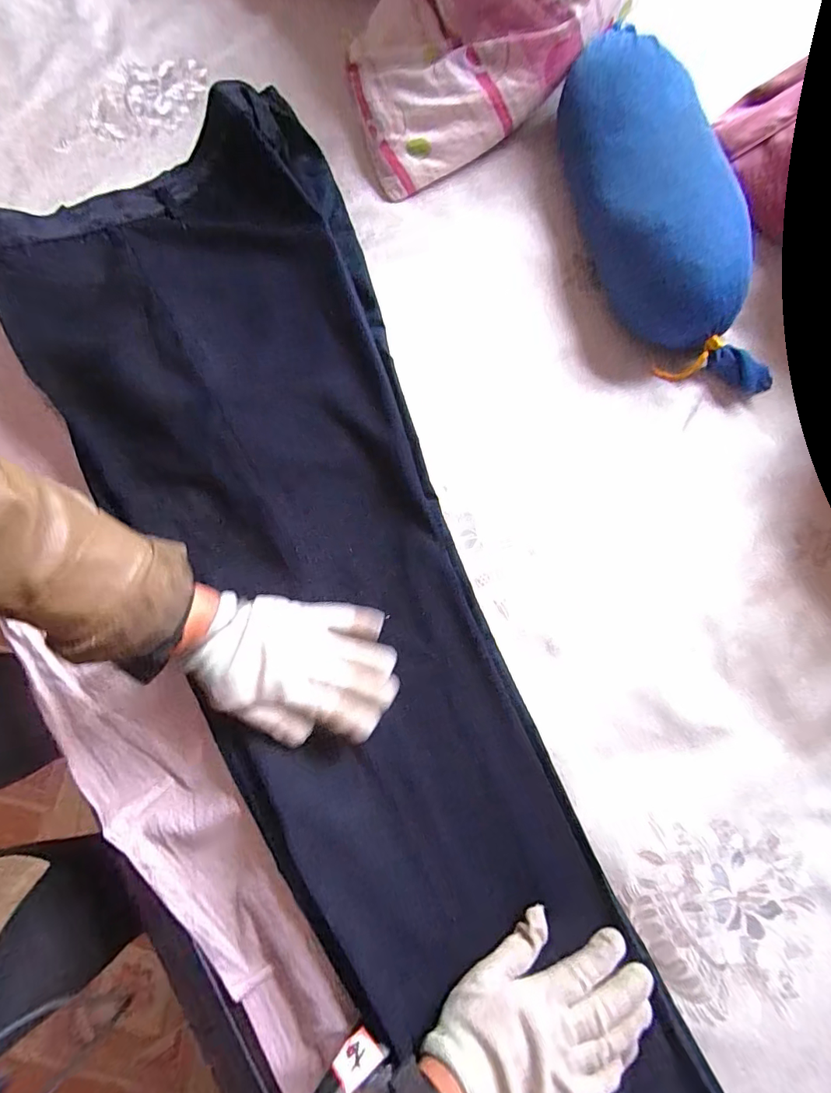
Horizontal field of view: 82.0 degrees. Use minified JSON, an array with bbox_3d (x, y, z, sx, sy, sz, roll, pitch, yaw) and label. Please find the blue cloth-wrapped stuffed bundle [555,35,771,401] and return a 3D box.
[{"bbox_3d":[0.212,-0.317,0.440,0.101,0.094,0.349,-14,81,-5],"label":"blue cloth-wrapped stuffed bundle"}]

